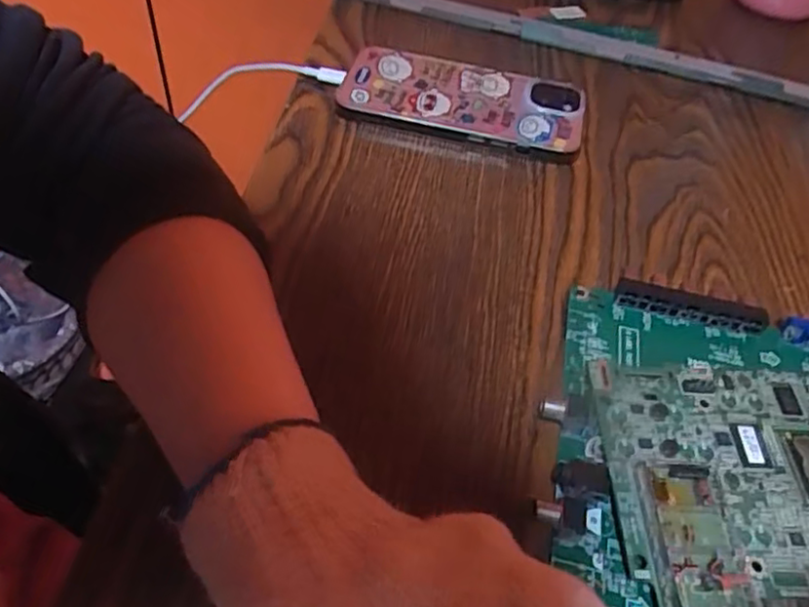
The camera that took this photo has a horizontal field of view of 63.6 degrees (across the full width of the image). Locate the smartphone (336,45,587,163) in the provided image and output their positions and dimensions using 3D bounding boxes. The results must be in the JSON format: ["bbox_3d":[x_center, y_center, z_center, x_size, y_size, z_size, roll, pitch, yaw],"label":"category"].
[{"bbox_3d":[0.035,-0.127,0.398,0.147,0.009,0.069,15,63,11],"label":"smartphone"}]

